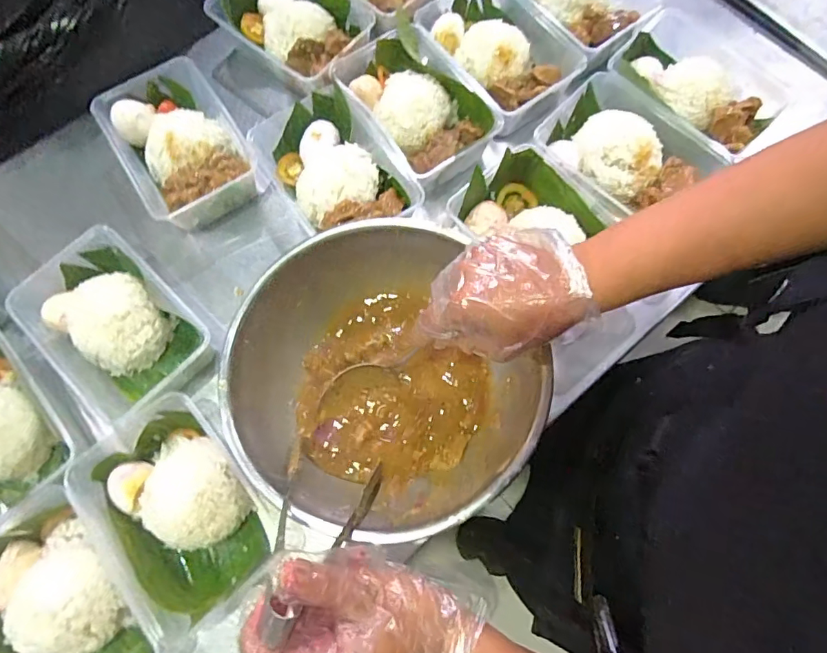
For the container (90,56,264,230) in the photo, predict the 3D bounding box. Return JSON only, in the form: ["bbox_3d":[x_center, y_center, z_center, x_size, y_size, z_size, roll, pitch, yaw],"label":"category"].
[{"bbox_3d":[-0.240,-0.183,0.517,0.117,0.055,0.156,-33,74,-9],"label":"container"}]

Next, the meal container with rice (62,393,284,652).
[{"bbox_3d":[-0.194,0.153,0.419,0.112,0.058,0.162,-37,75,-10],"label":"meal container with rice"}]

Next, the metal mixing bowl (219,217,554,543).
[{"bbox_3d":[-0.031,0.047,0.425,0.221,0.084,0.239,0,72,1],"label":"metal mixing bowl"}]

